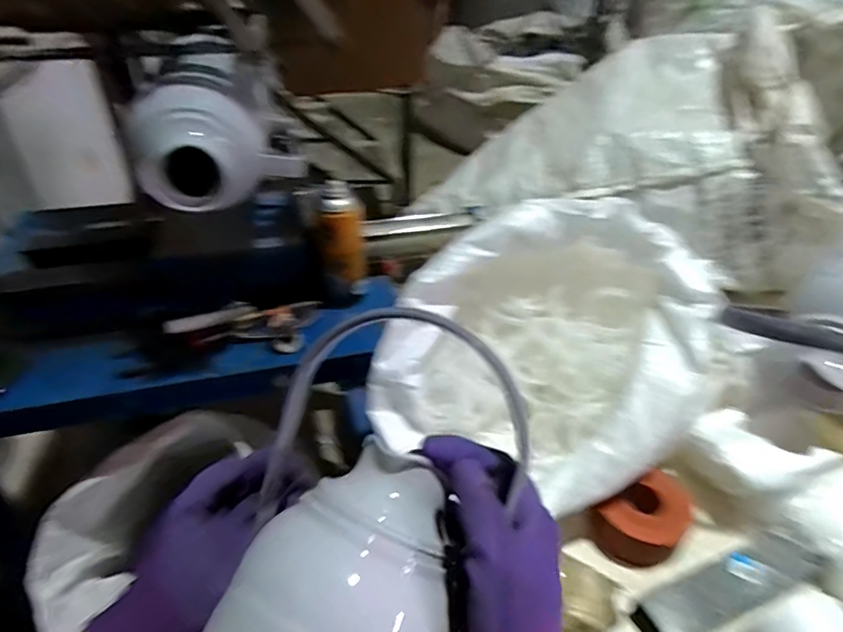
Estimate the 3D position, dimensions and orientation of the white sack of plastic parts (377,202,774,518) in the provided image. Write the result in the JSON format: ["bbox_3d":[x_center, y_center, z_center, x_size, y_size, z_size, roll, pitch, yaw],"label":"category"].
[{"bbox_3d":[0.113,0.025,0.616,0.367,0.215,0.330,28,45,32],"label":"white sack of plastic parts"}]

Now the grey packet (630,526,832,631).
[{"bbox_3d":[0.296,0.261,0.511,0.191,0.035,0.048,-14,39,-19],"label":"grey packet"}]

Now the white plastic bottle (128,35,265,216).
[{"bbox_3d":[-0.257,-0.226,0.617,0.121,0.131,0.287,-11,38,-15],"label":"white plastic bottle"}]

